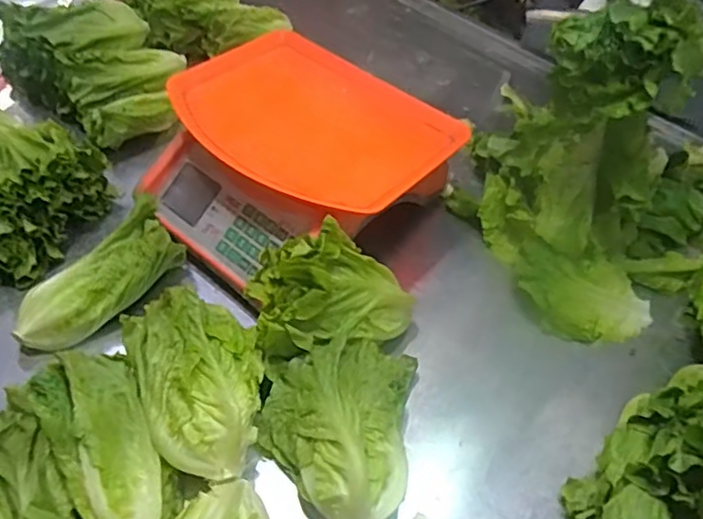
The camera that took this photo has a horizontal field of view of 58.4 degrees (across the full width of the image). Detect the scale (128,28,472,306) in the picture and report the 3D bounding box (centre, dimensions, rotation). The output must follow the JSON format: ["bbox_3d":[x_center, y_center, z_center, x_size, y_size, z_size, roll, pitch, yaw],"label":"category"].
[{"bbox_3d":[-0.070,-0.109,0.712,0.290,0.116,0.291,33,53,23],"label":"scale"}]

